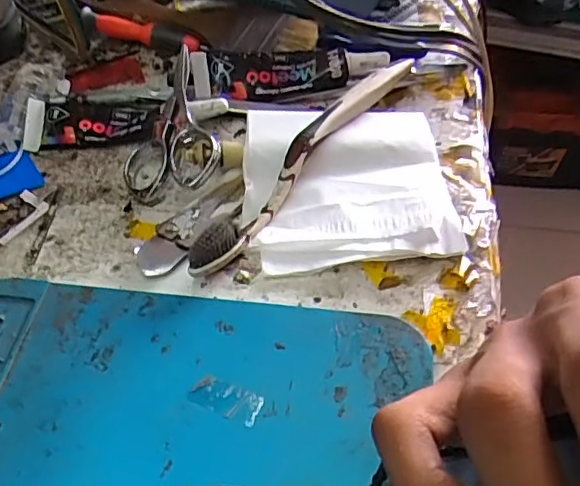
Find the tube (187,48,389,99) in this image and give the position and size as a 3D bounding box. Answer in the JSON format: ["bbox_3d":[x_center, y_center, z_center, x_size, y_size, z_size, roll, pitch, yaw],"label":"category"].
[{"bbox_3d":[-0.001,-0.100,0.321,0.108,0.011,0.031,-1,52,2],"label":"tube"}]

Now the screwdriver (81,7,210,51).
[{"bbox_3d":[-0.092,-0.131,0.360,0.085,0.015,0.011,16,54,14],"label":"screwdriver"}]

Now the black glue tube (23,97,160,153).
[{"bbox_3d":[-0.109,-0.068,0.315,0.072,0.013,0.033,-3,52,0],"label":"black glue tube"}]

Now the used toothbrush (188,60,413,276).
[{"bbox_3d":[0.010,-0.043,0.281,0.013,0.022,0.169,30,59,23],"label":"used toothbrush"}]

